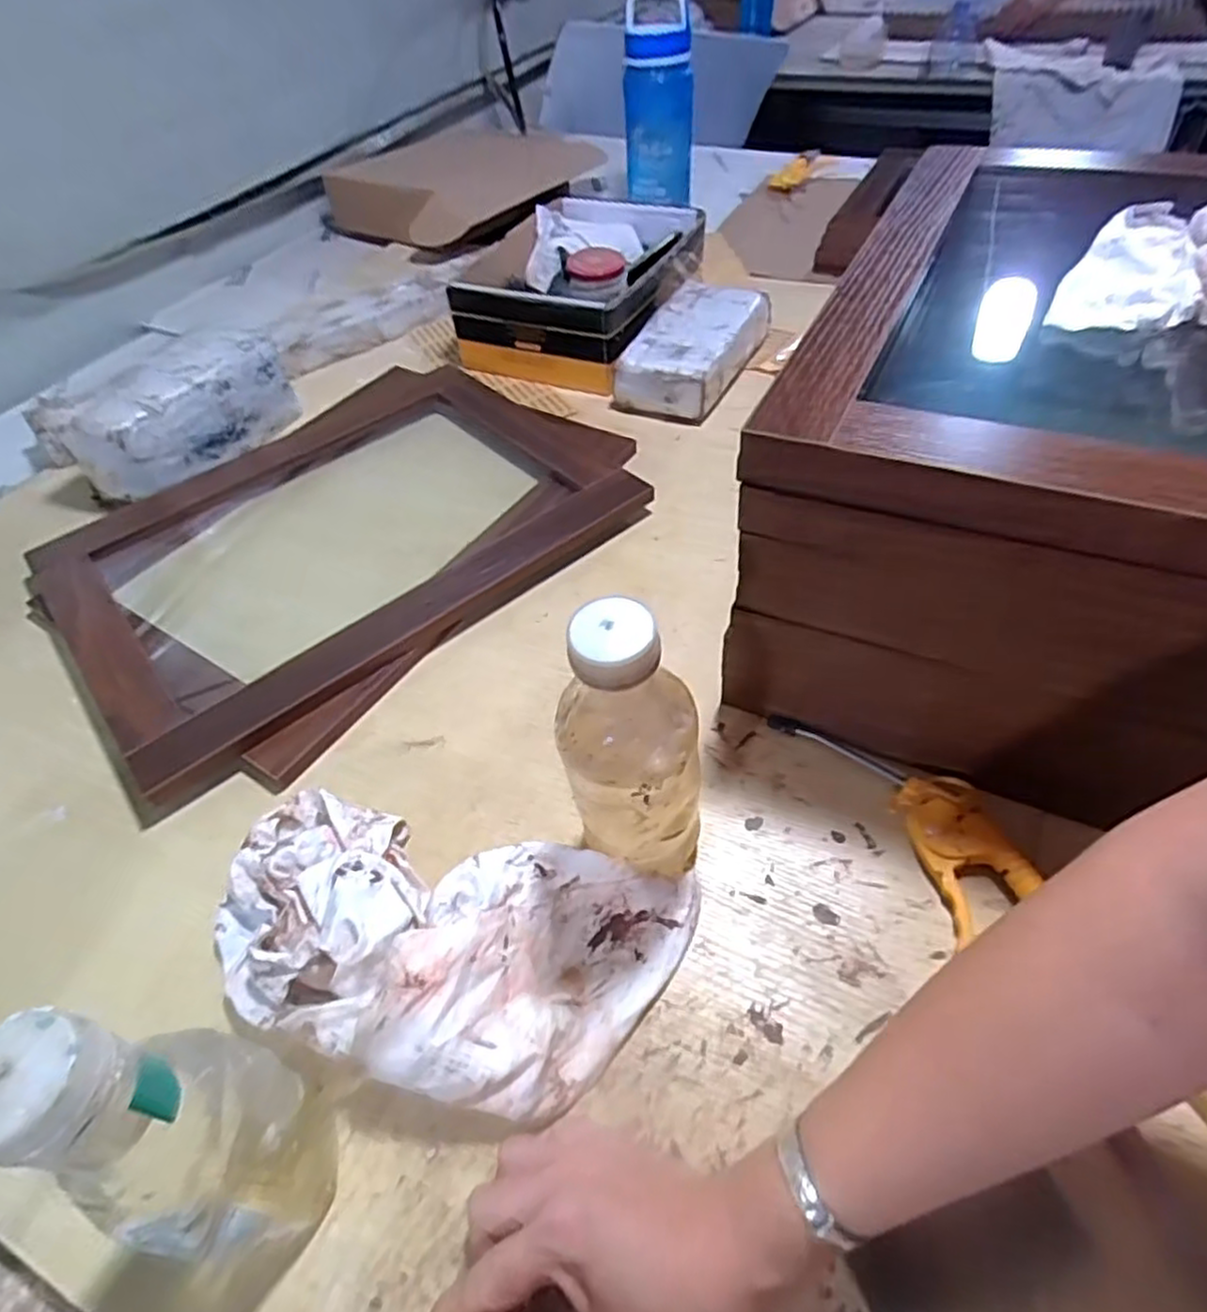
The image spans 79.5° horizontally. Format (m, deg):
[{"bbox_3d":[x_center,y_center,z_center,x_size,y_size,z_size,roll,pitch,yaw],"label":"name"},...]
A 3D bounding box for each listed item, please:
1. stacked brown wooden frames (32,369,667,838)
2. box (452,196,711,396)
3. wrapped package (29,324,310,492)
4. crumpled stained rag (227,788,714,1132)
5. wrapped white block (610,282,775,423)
[{"bbox_3d":[-0.240,-0.126,0.683,0.384,0.037,0.512,33,60,29],"label":"stacked brown wooden frames"},{"bbox_3d":[-0.029,-0.476,0.909,0.235,0.104,0.326,15,52,18],"label":"box"},{"bbox_3d":[-0.449,-0.259,0.770,0.110,0.106,0.232,17,53,19],"label":"wrapped package"},{"bbox_3d":[-0.097,0.155,0.407,0.272,0.064,0.145,11,51,15],"label":"crumpled stained rag"},{"bbox_3d":[0.100,-0.356,0.829,0.104,0.059,0.221,17,53,19],"label":"wrapped white block"}]

